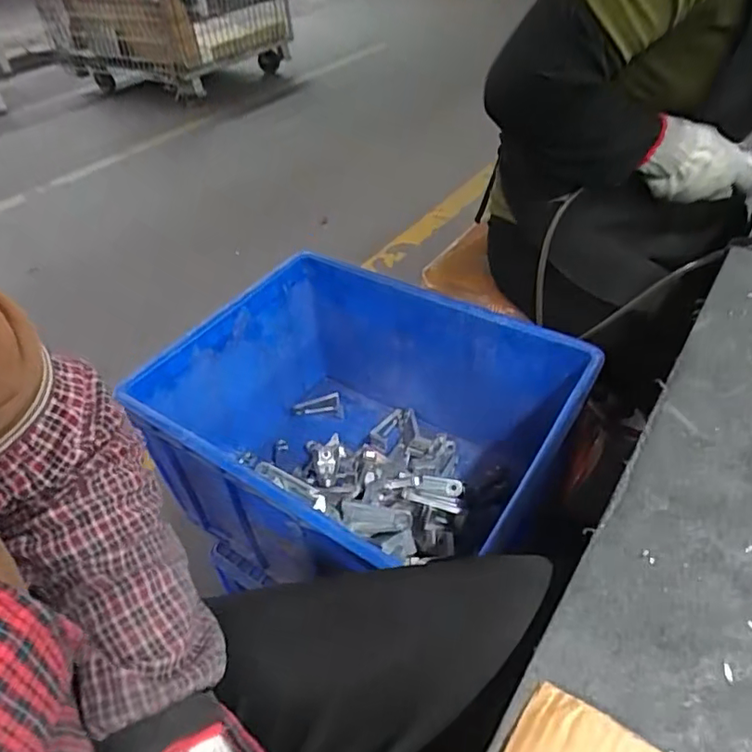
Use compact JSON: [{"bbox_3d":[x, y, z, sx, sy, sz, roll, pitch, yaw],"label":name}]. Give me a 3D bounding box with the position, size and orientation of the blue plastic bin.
[{"bbox_3d":[-0.026,0.099,0.843,0.527,0.297,0.407,22,50,26],"label":"blue plastic bin"}]

